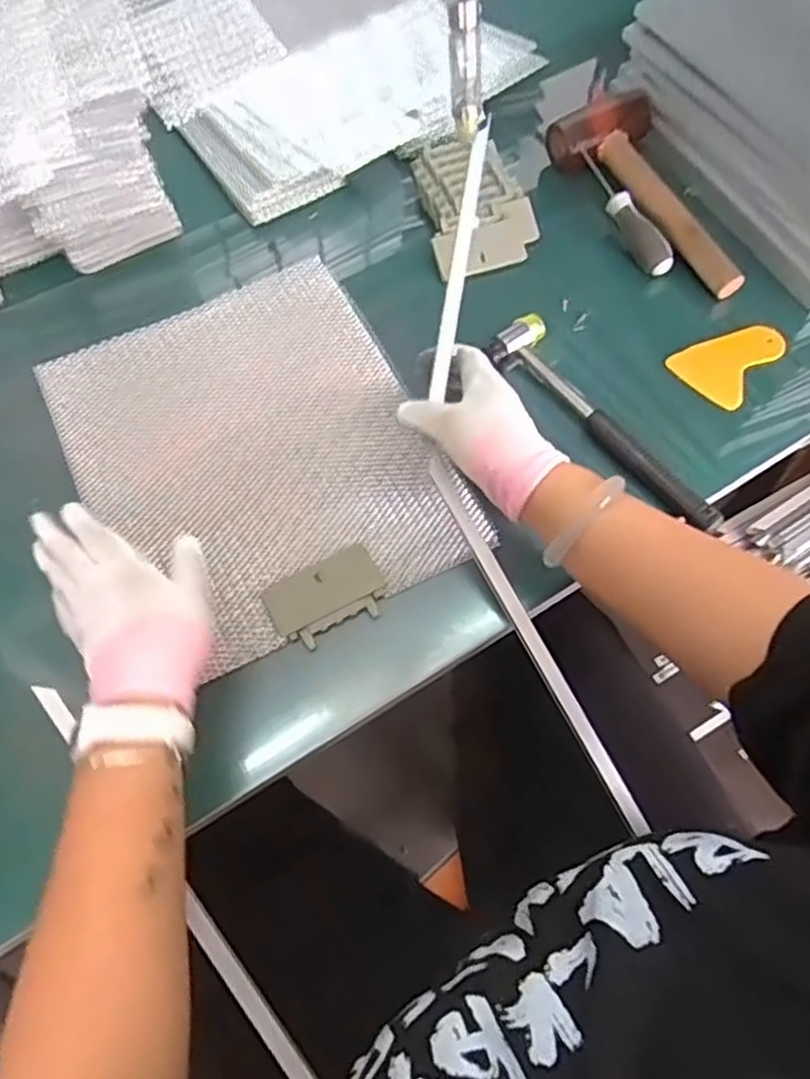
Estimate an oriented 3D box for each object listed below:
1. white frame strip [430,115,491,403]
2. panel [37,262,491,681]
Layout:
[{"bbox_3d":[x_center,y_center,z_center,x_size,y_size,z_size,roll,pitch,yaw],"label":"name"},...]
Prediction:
[{"bbox_3d":[0.045,-0.222,0.558,0.012,0.012,0.231,9,81,5],"label":"white frame strip"},{"bbox_3d":[-0.124,-0.074,0.592,0.269,0.015,0.325,-25,66,-11],"label":"panel"}]

